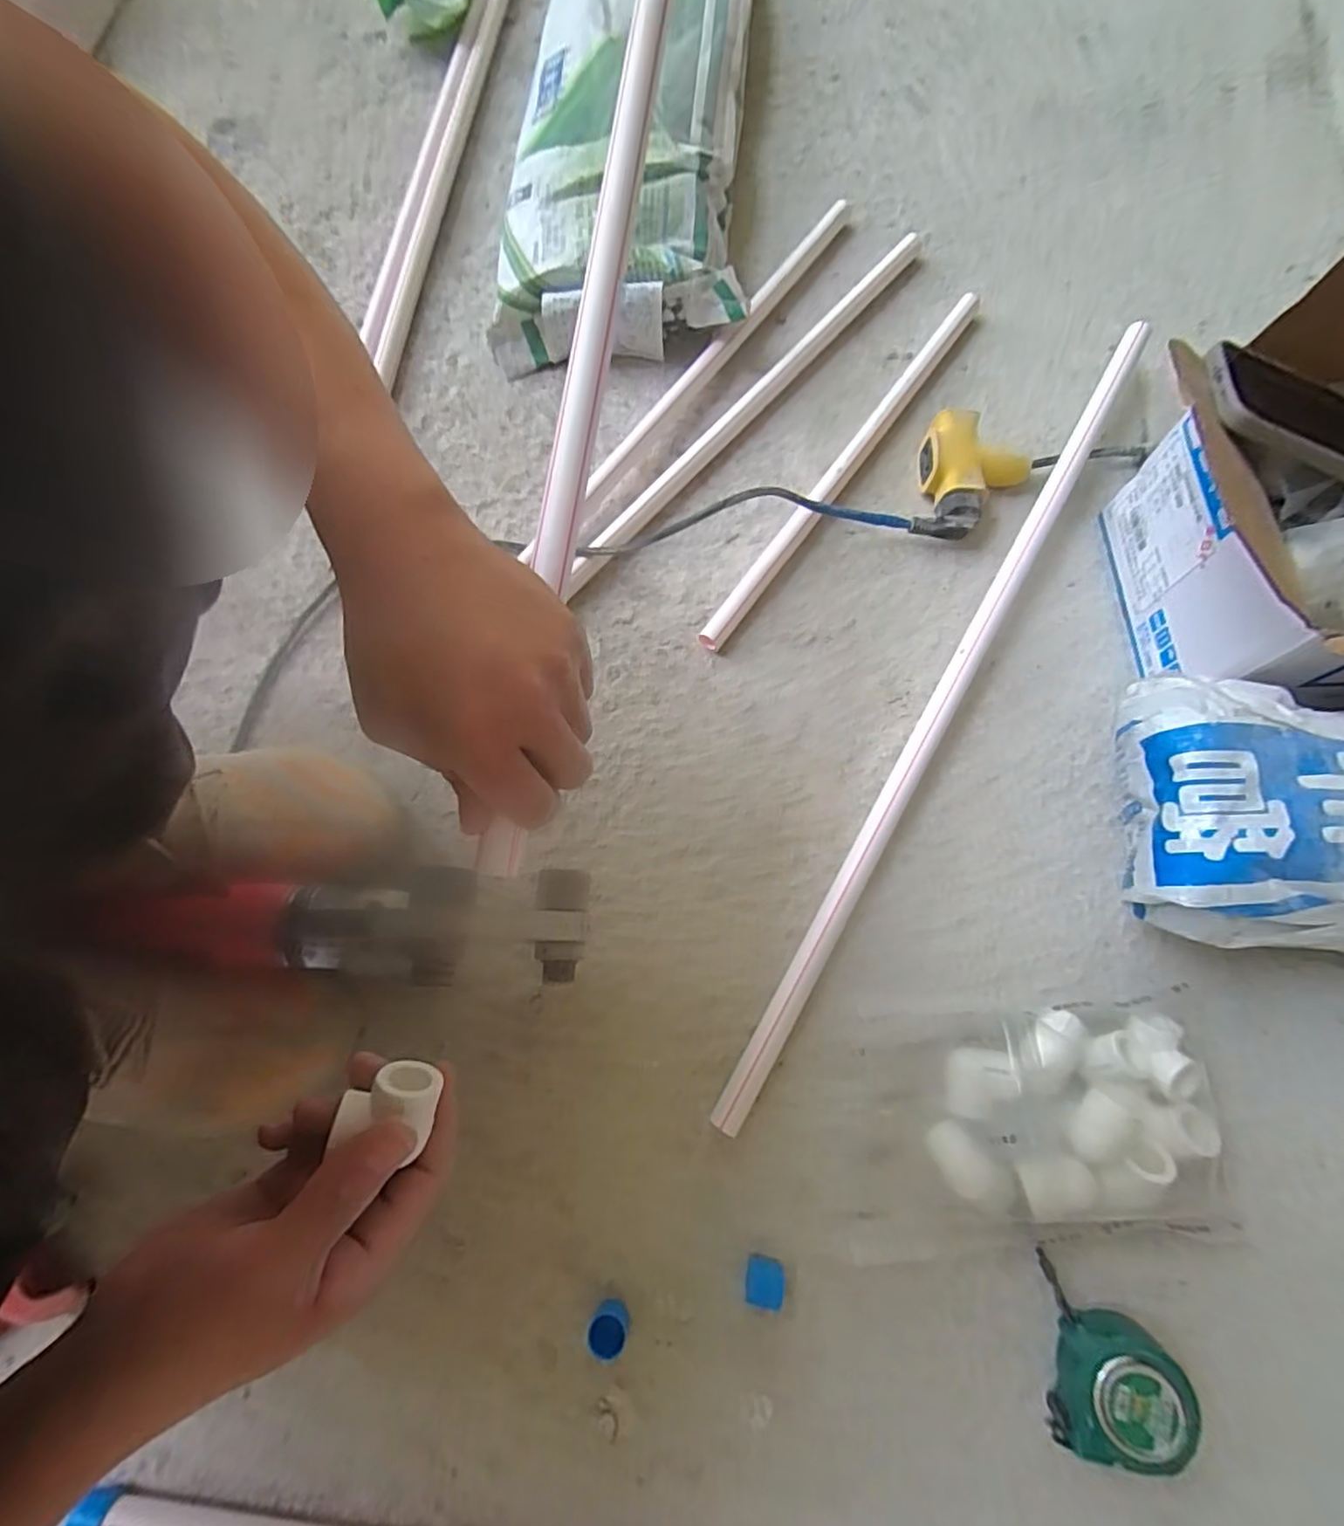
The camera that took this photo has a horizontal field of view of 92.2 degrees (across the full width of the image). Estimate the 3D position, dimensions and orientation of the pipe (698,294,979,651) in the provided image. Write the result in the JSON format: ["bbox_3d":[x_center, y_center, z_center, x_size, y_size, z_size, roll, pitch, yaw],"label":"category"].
[{"bbox_3d":[0.159,-0.273,0.580,0.019,0.014,0.447,35,77,12],"label":"pipe"}]

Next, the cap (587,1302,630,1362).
[{"bbox_3d":[-0.038,0.342,0.391,0.022,0.020,0.025,15,74,7],"label":"cap"}]

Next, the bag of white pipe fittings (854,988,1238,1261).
[{"bbox_3d":[0.230,0.228,0.413,0.243,0.035,0.141,-5,73,0],"label":"bag of white pipe fittings"}]

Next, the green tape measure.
[{"bbox_3d":[0.250,0.343,0.368,0.067,0.045,0.083,12,74,6],"label":"green tape measure"}]

